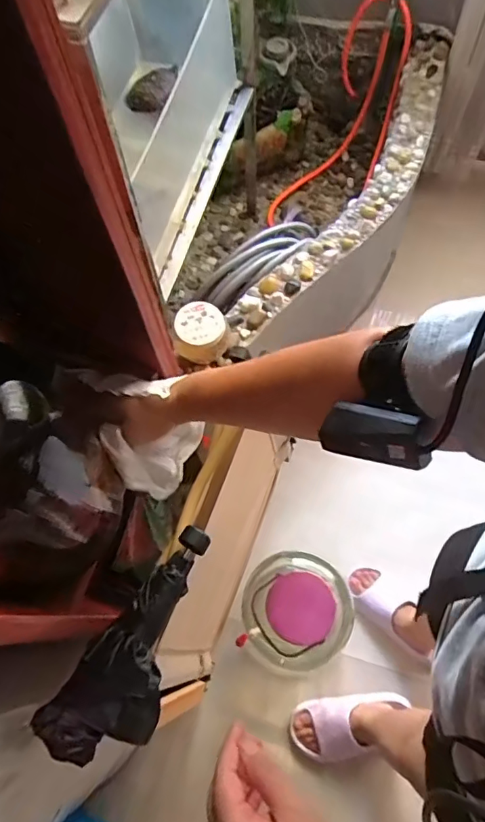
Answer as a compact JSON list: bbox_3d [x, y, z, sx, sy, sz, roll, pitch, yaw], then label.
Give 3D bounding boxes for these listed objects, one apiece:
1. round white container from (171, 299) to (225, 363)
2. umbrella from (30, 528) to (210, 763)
[{"bbox_3d":[-0.084,-0.153,0.959,0.095,0.075,0.093,-1,66,2],"label":"round white container"},{"bbox_3d":[-0.109,0.250,0.538,0.100,0.047,0.255,24,57,13],"label":"umbrella"}]

